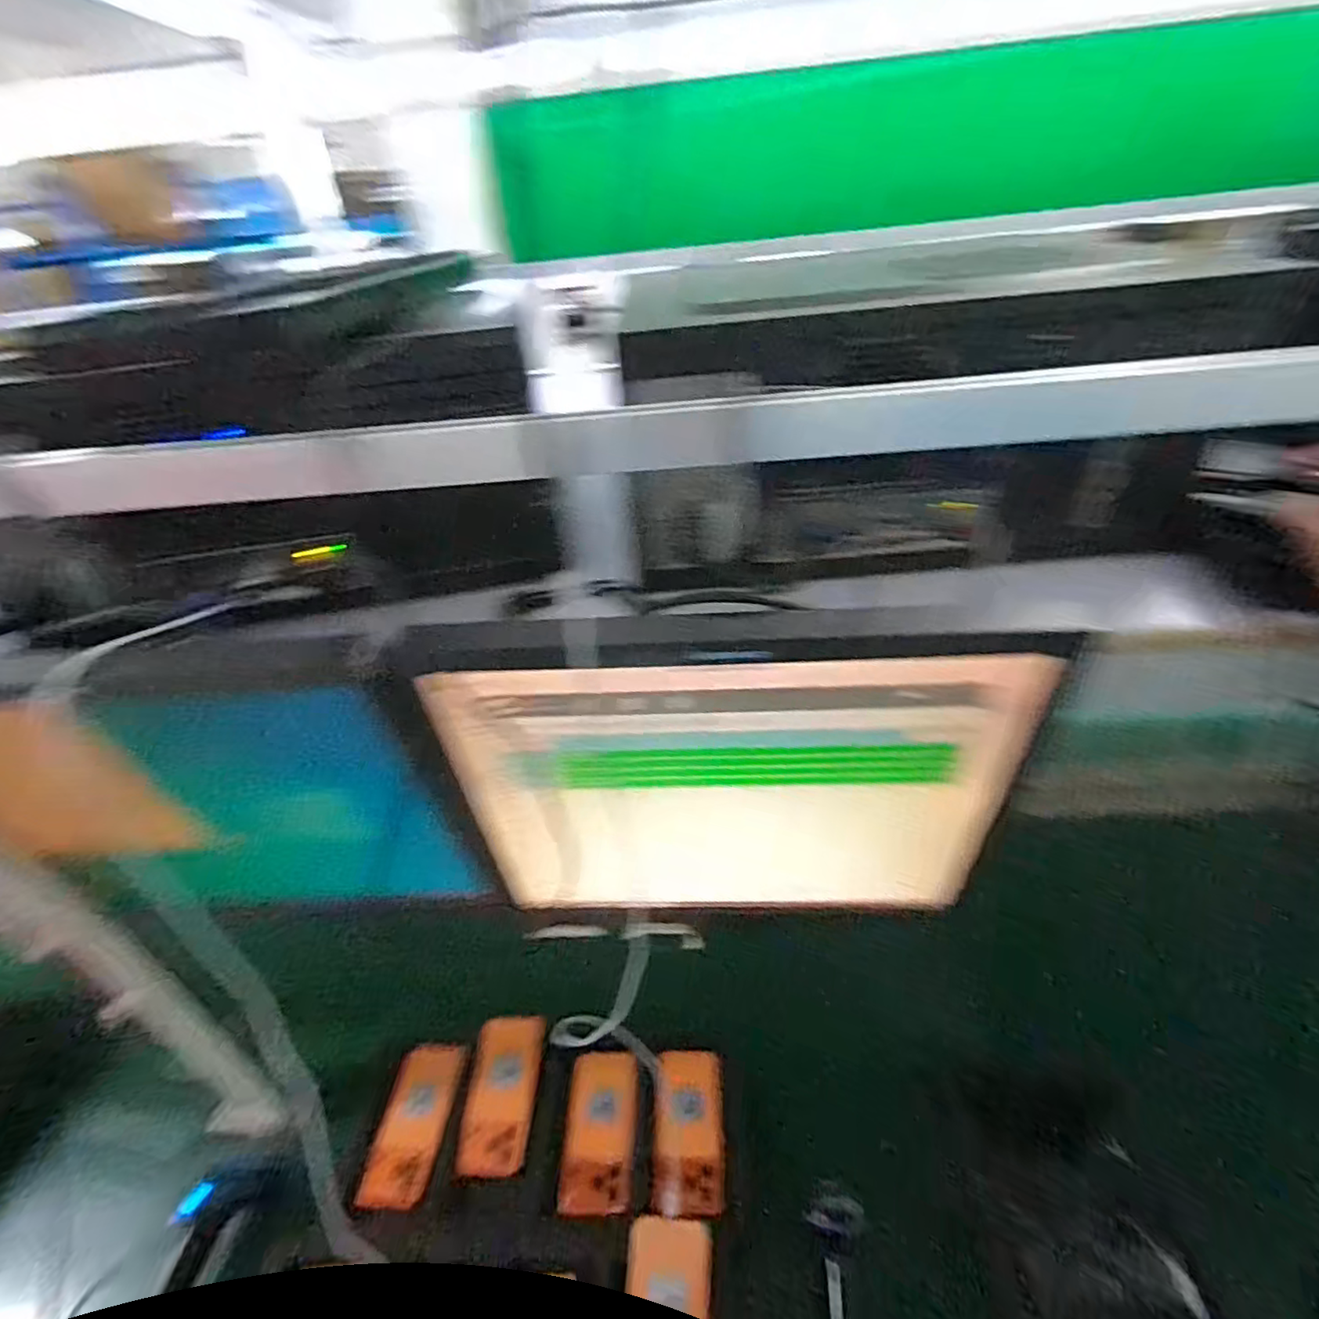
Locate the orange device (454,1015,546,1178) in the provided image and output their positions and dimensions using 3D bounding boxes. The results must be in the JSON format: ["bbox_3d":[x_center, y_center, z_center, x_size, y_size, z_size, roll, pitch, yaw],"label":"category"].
[{"bbox_3d":[-0.199,0.553,0.795,0.080,0.024,0.162,-2,47,9],"label":"orange device"}]

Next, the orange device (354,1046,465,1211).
[{"bbox_3d":[-0.308,0.577,0.783,0.085,0.034,0.179,-4,36,2],"label":"orange device"}]

